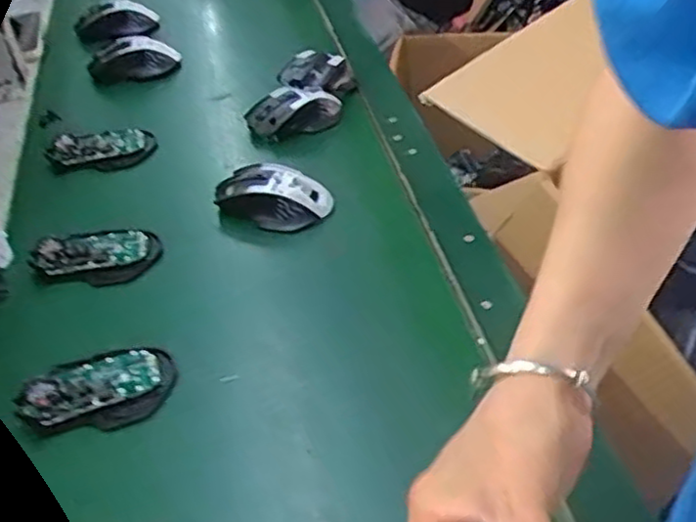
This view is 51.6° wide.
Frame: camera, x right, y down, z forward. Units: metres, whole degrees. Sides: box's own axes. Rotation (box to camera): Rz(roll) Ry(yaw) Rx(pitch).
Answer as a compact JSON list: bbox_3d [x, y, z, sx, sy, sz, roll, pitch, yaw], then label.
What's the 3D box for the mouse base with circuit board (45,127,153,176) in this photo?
[{"bbox_3d":[-0.279,-0.129,0.812,0.115,0.030,0.051,-10,42,-9],"label":"mouse base with circuit board"}]

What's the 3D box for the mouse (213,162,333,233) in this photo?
[{"bbox_3d":[-0.074,-0.068,0.714,0.110,0.033,0.064,13,44,16],"label":"mouse"}]

